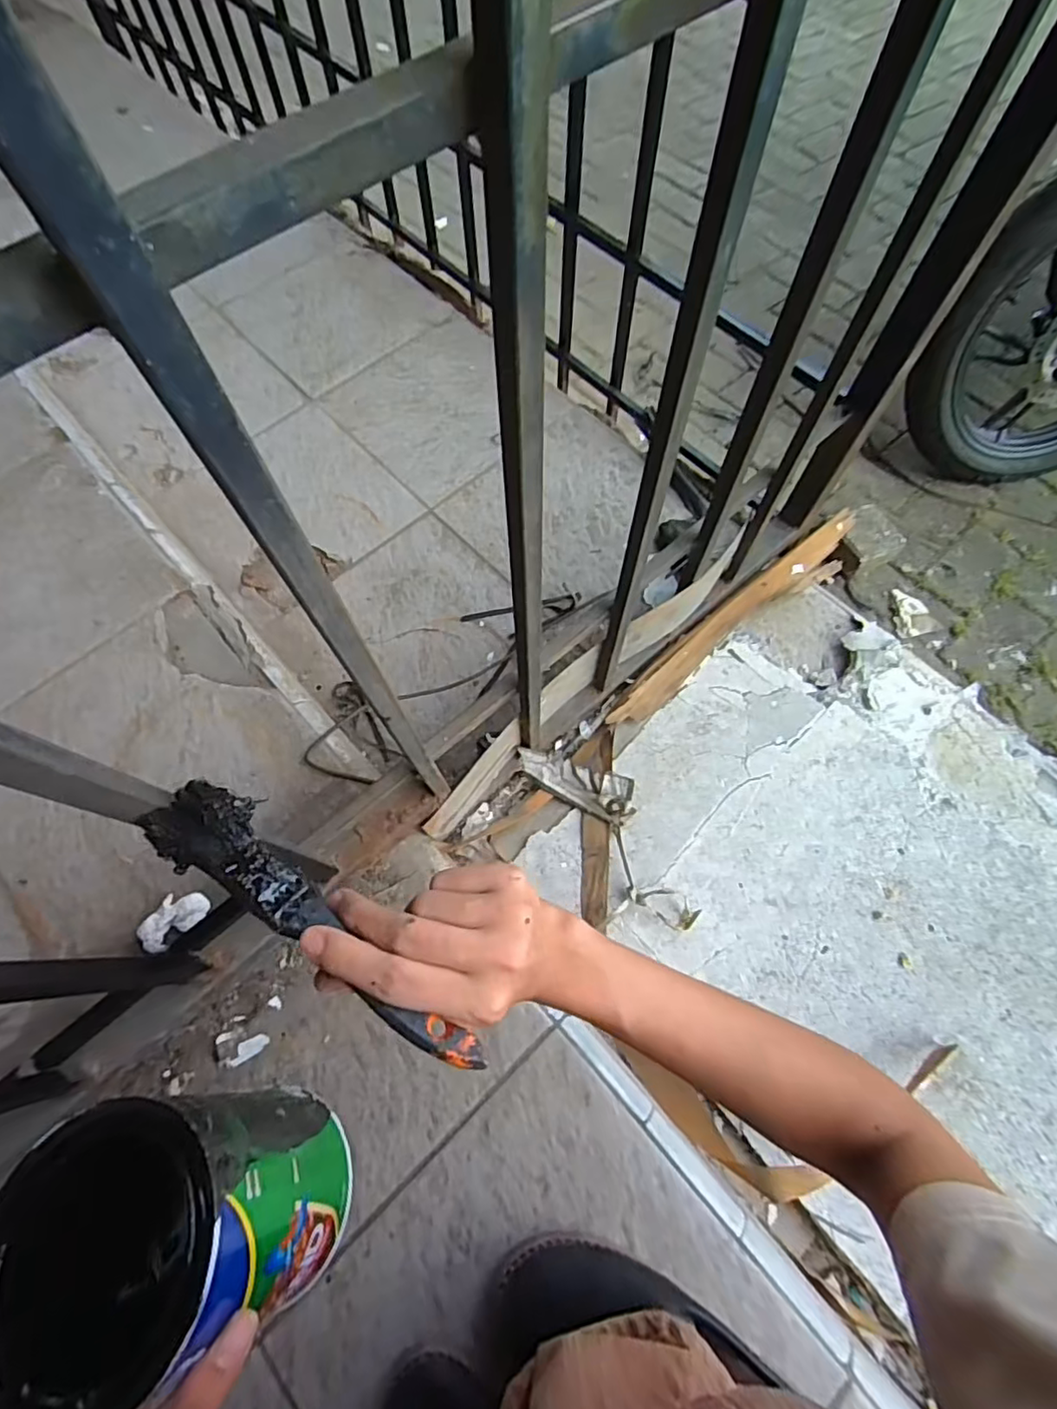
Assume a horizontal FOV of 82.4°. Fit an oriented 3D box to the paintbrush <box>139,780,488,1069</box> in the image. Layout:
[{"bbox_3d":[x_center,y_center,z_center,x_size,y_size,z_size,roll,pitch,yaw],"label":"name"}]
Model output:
[{"bbox_3d":[-0.093,0.098,0.264,0.175,0.020,0.036,38,74,7],"label":"paintbrush"}]

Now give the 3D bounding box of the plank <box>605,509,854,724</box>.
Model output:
[{"bbox_3d":[0.278,-0.118,0.790,0.469,0.025,0.059,-36,76,-16],"label":"plank"}]

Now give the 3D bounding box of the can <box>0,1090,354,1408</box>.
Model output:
[{"bbox_3d":[-0.155,0.223,0.272,0.107,0.118,0.093,-8,69,-2],"label":"can"}]

